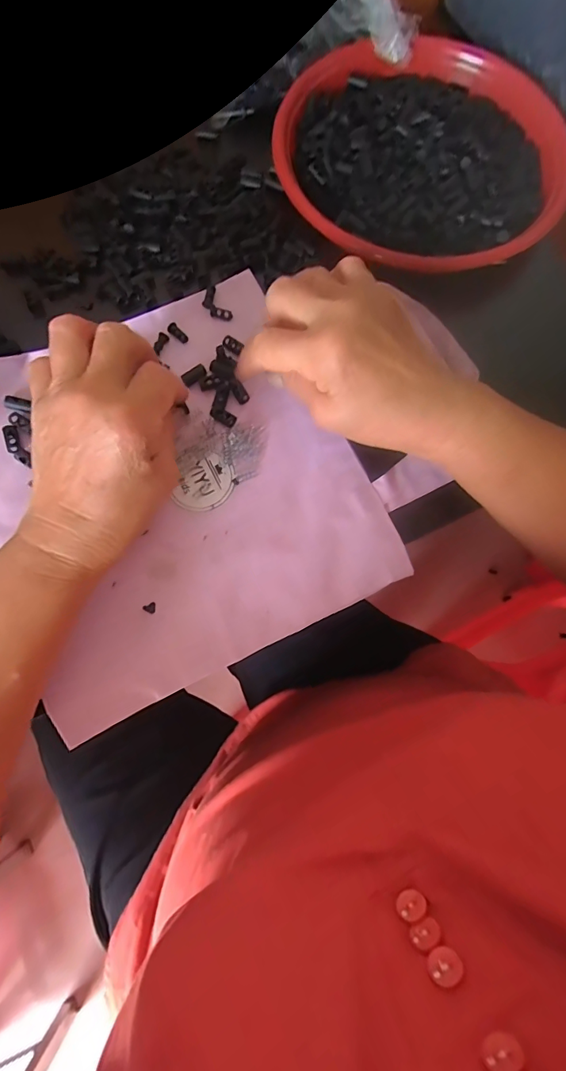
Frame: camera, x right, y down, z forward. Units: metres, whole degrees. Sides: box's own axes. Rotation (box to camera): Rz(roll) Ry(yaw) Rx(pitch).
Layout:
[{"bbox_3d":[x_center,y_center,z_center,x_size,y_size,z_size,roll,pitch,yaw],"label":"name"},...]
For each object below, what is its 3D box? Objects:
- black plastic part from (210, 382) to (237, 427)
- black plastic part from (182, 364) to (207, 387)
[{"bbox_3d":[-0.044,-0.093,0.323,0.016,0.005,0.033,-13,77,-5],"label":"black plastic part"},{"bbox_3d":[-0.064,-0.117,0.329,0.017,0.004,0.011,-32,79,-9],"label":"black plastic part"}]

